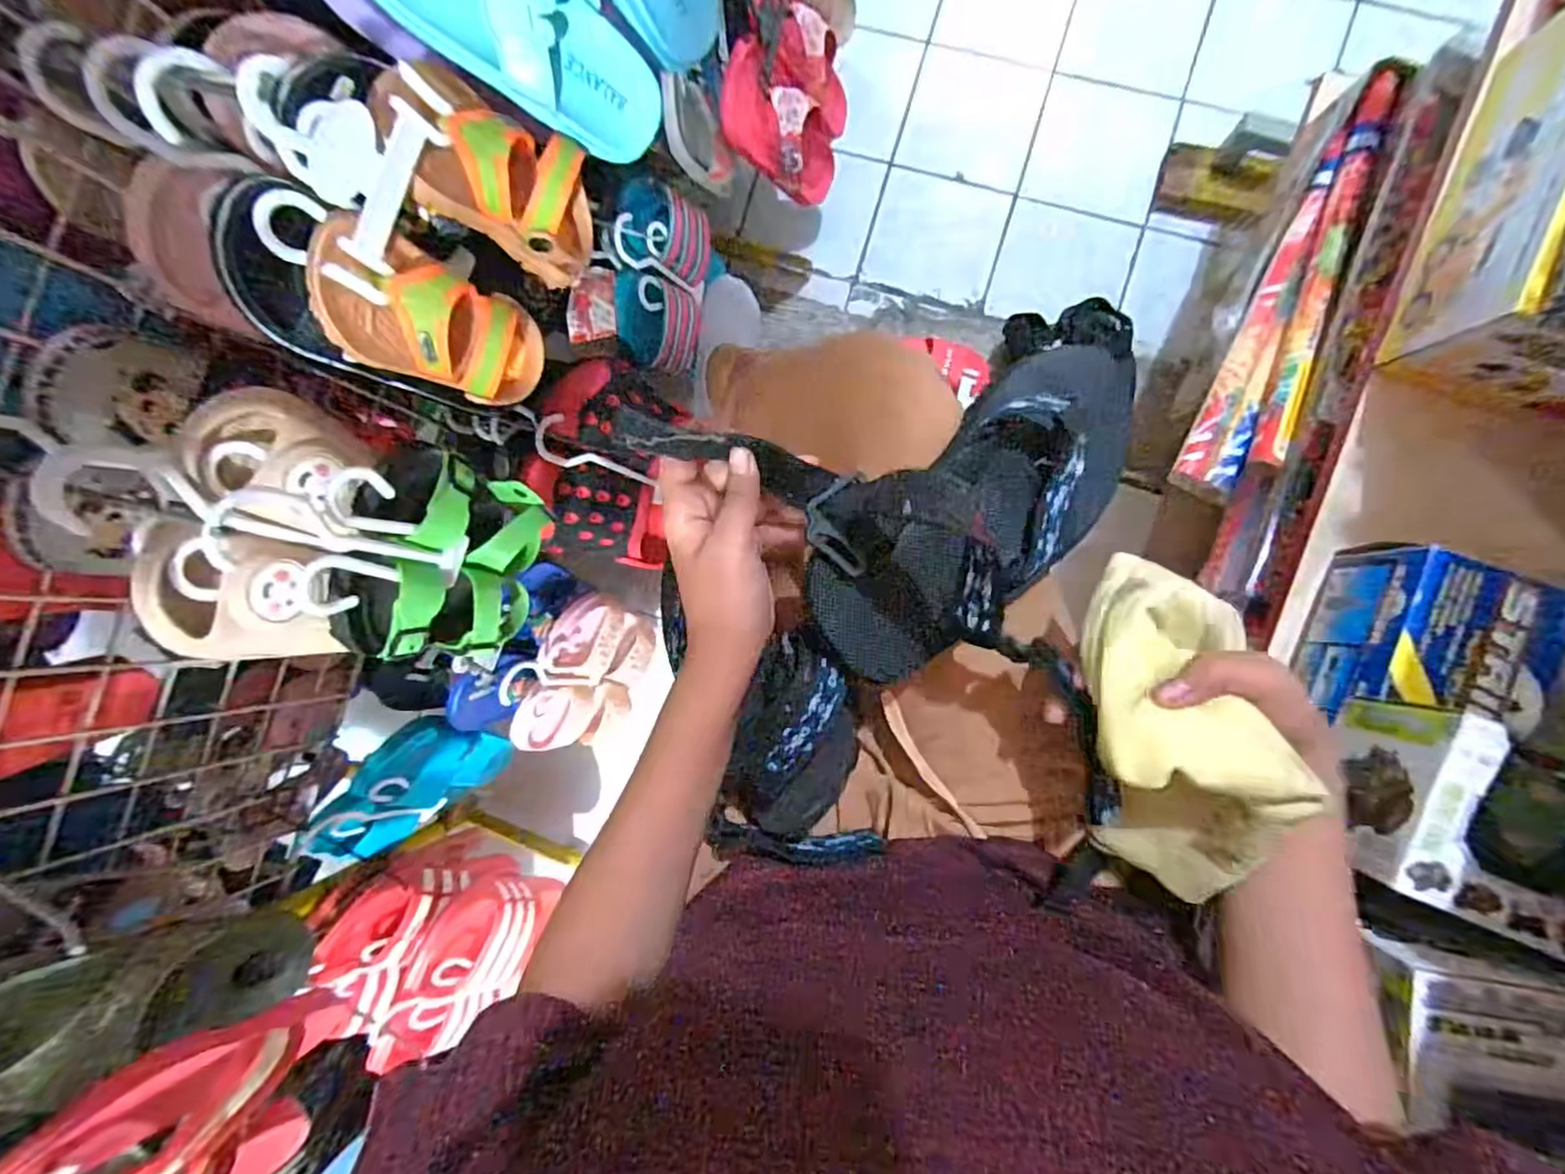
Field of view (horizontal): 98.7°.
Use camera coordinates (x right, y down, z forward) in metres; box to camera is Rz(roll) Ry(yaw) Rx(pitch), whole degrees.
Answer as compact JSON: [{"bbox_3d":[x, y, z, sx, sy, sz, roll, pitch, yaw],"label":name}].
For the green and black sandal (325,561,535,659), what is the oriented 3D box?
[{"bbox_3d":[-0.246,0.015,0.473,0.052,0.156,0.062,7,92,29],"label":"green and black sandal"}]

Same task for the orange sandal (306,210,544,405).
[{"bbox_3d":[-0.197,-0.152,0.393,0.049,0.136,0.065,17,91,32],"label":"orange sandal"}]

